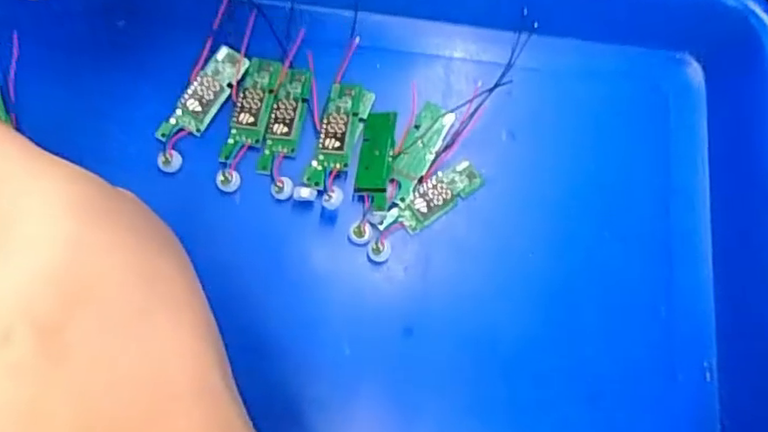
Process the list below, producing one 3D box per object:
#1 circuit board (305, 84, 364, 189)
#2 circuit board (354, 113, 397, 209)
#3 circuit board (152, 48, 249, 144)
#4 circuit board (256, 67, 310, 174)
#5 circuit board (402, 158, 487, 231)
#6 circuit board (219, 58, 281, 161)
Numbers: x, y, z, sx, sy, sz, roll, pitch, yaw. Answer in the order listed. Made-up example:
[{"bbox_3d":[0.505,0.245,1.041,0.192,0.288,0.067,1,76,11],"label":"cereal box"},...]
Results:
[{"bbox_3d":[-0.017,-0.030,0.226,0.014,0.006,0.042,14,73,4],"label":"circuit board"},{"bbox_3d":[-0.003,-0.021,0.224,0.012,0.005,0.039,6,72,1],"label":"circuit board"},{"bbox_3d":[-0.066,-0.044,0.229,0.012,0.005,0.041,29,74,8],"label":"circuit board"},{"bbox_3d":[-0.036,-0.036,0.230,0.013,0.005,0.042,10,73,2],"label":"circuit board"},{"bbox_3d":[0.020,-0.009,0.223,0.033,0.004,0.013,-35,76,-11],"label":"circuit board"},{"bbox_3d":[-0.049,-0.040,0.229,0.014,0.004,0.041,7,72,2],"label":"circuit board"}]

